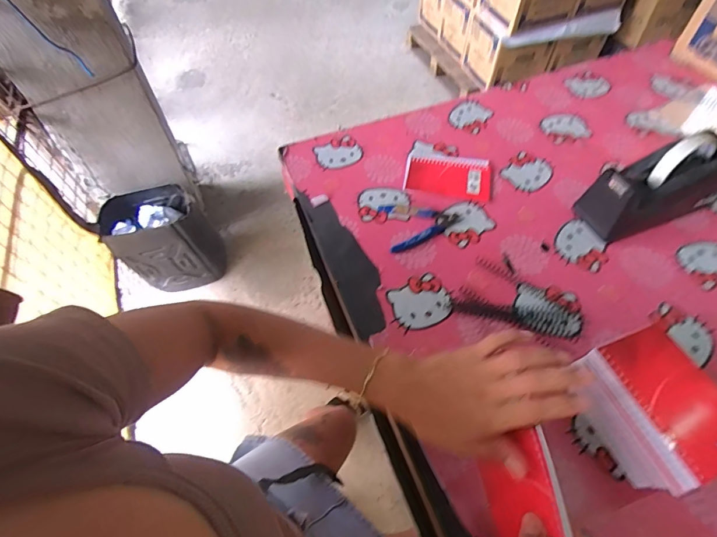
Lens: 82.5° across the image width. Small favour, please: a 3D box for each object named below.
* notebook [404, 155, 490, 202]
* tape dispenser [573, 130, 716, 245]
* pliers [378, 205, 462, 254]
[{"bbox_3d":[0.140,-0.145,0.646,0.130,0.007,0.082,7,56,6],"label":"notebook"},{"bbox_3d":[0.415,-0.117,0.562,0.204,0.114,0.076,-19,57,-13],"label":"tape dispenser"},{"bbox_3d":[0.094,-0.066,0.593,0.114,0.011,0.081,-9,56,-6],"label":"pliers"}]

